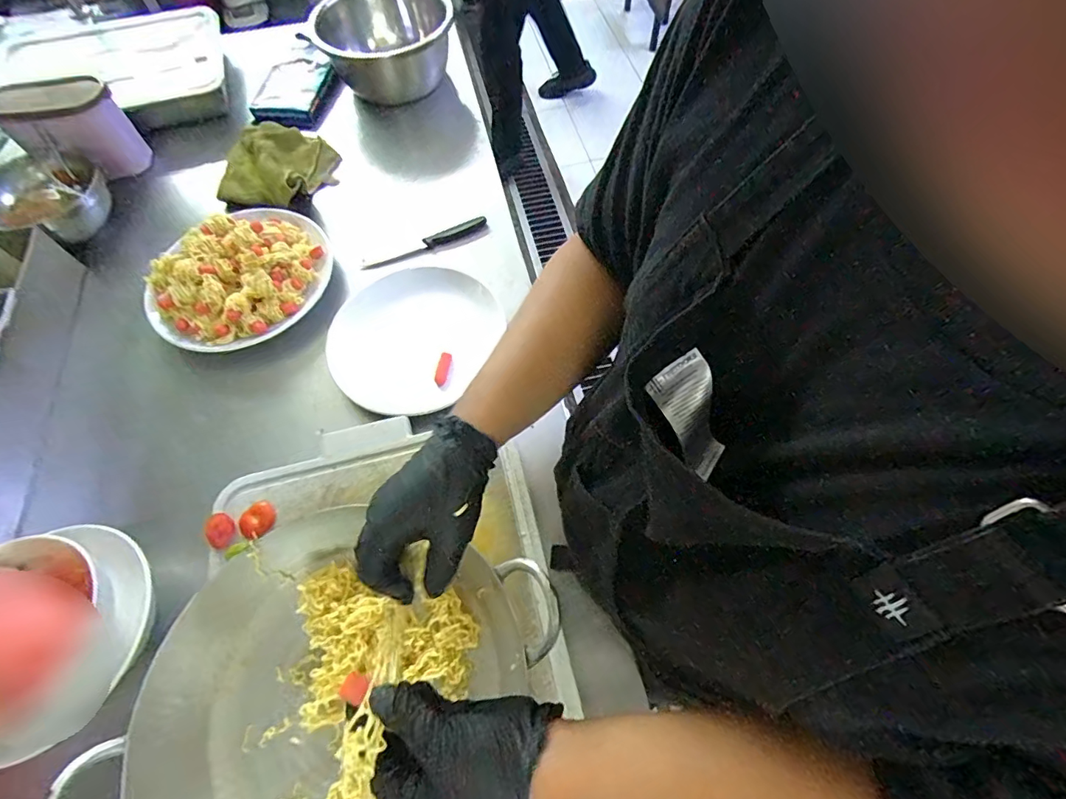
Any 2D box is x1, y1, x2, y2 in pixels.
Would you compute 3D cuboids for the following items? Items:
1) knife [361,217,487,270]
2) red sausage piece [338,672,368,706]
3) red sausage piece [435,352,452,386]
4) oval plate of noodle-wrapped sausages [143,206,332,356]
[{"bbox_3d":[-0.166,-0.242,0.750,0.199,0.019,0.029,-25,65,-11],"label":"knife"},{"bbox_3d":[-0.120,0.193,0.324,0.018,0.006,0.017,-1,63,1],"label":"red sausage piece"},{"bbox_3d":[-0.117,-0.041,0.635,0.014,0.011,0.048,6,63,4],"label":"red sausage piece"},{"bbox_3d":[-0.418,-0.187,0.688,0.226,0.045,0.262,29,67,15],"label":"oval plate of noodle-wrapped sausages"}]

